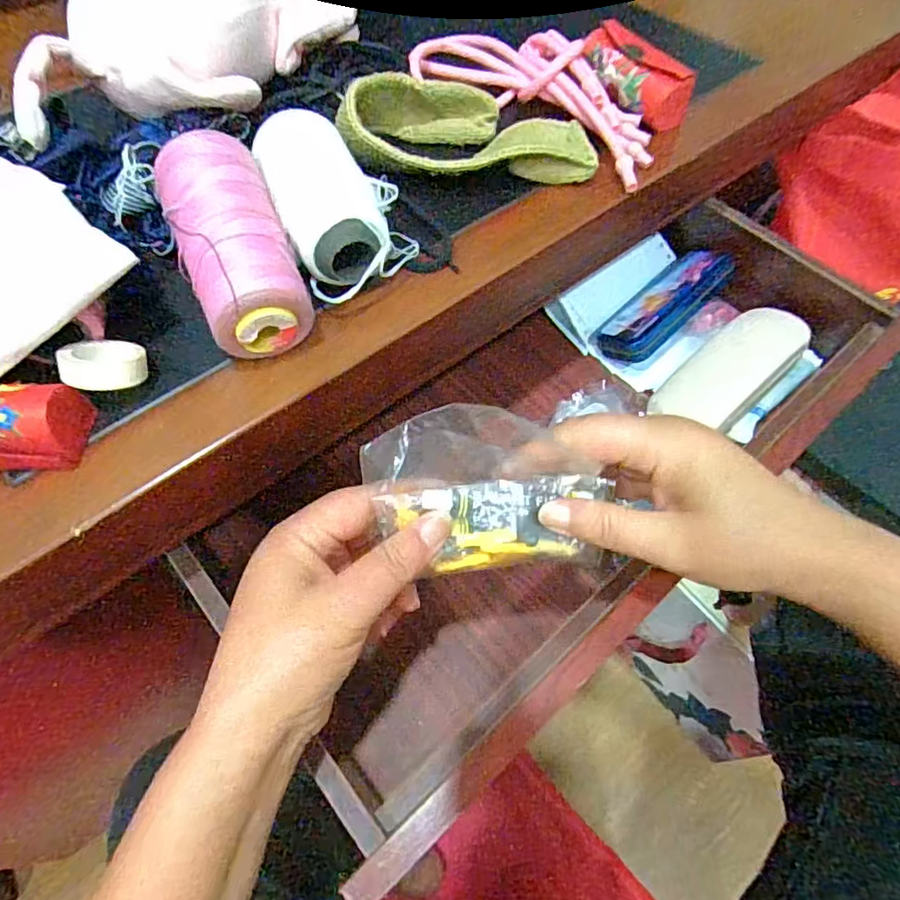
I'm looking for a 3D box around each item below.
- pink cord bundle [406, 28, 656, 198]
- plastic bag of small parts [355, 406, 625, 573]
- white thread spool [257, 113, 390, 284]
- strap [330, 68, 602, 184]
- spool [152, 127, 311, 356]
[{"bbox_3d":[0.068,-0.246,0.379,0.184,0.021,0.092,39,67,21],"label":"pink cord bundle"},{"bbox_3d":[0.019,0.018,0.269,0.111,0.013,0.080,-5,101,-5],"label":"plastic bag of small parts"},{"bbox_3d":[-0.069,-0.133,0.310,0.050,0.043,0.111,-22,62,-12],"label":"white thread spool"},{"bbox_3d":[0.011,-0.198,0.350,0.150,0.045,0.068,-4,59,-2],"label":"strap"},{"bbox_3d":[-0.109,-0.106,0.278,0.052,0.043,0.121,-20,76,-11],"label":"spool"}]

